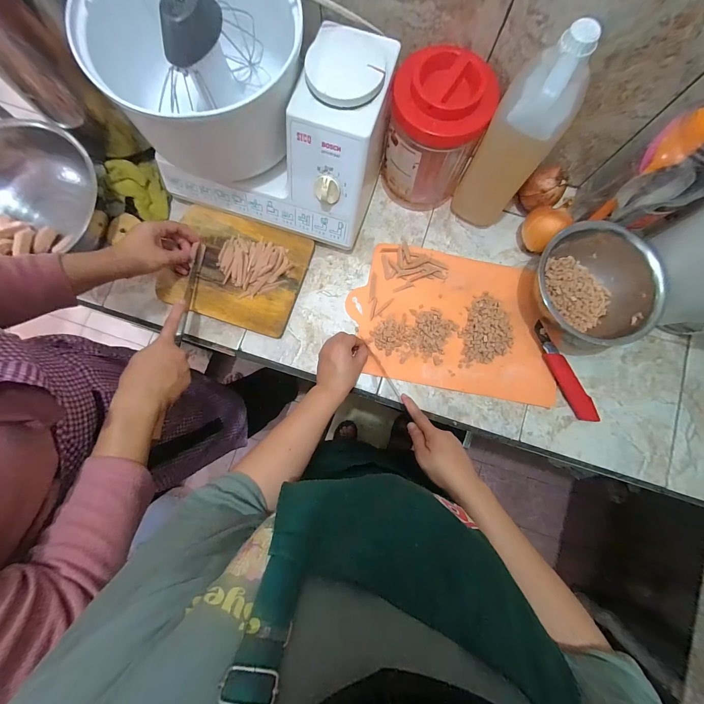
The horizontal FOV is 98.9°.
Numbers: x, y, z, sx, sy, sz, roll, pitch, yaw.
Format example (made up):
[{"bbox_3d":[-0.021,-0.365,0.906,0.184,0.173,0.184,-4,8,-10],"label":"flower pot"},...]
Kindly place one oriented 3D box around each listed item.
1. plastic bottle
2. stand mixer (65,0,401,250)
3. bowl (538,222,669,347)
[{"bbox_3d":[0.240,-0.306,0.452,0.086,0.235,0.116,32,82,1],"label":"plastic bottle"},{"bbox_3d":[-0.141,-0.361,0.459,0.370,0.232,0.236,18,82,-1],"label":"stand mixer"},{"bbox_3d":[0.378,-0.099,0.492,0.180,0.094,0.175,0,82,-3],"label":"bowl"}]

